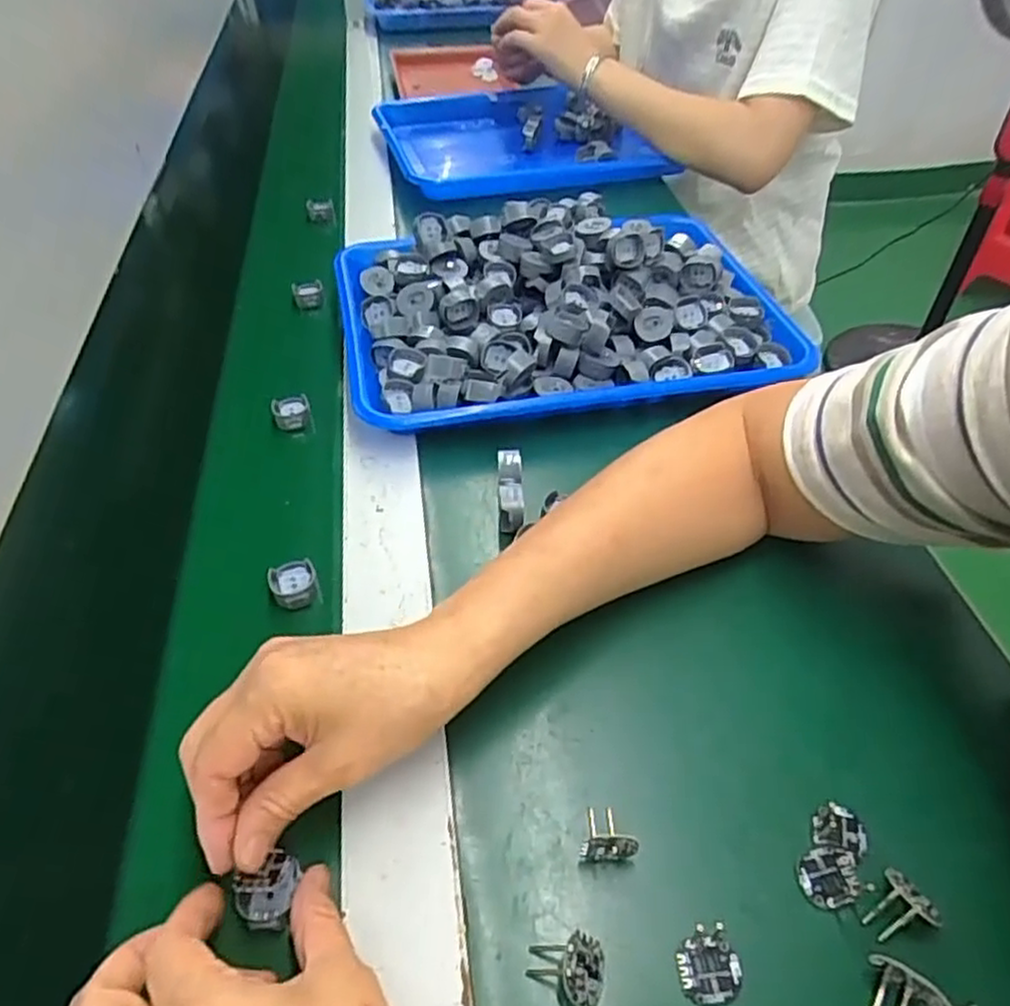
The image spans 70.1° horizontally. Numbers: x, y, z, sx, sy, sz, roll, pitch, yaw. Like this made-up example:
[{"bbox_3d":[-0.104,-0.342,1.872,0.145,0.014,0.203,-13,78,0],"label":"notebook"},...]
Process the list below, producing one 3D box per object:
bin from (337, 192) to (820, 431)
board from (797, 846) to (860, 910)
[{"bbox_3d":[0.042,-0.160,0.557,0.328,0.063,0.237,-8,47,-8],"label":"bin"},{"bbox_3d":[0.136,0.156,0.301,0.024,0.004,0.024,1,46,-1],"label":"board"}]

